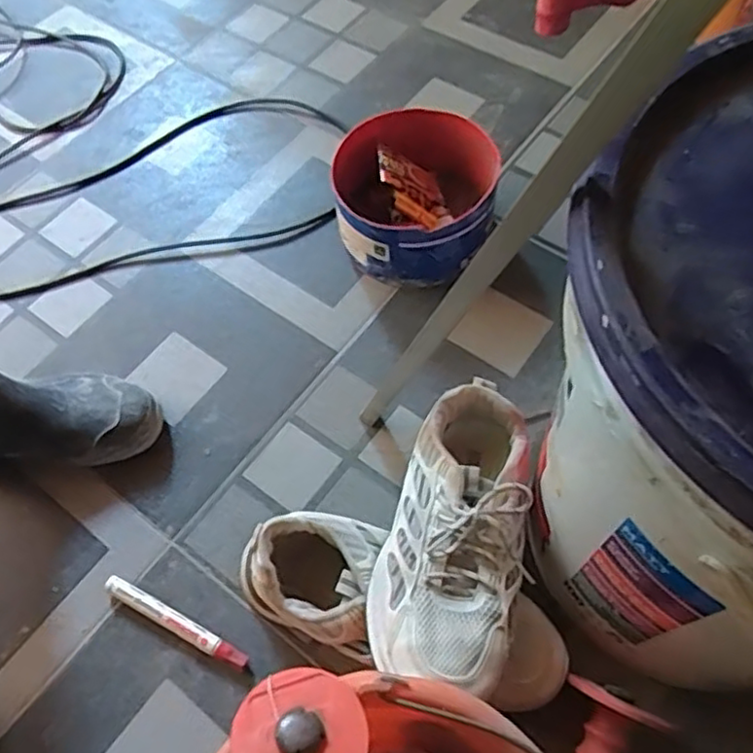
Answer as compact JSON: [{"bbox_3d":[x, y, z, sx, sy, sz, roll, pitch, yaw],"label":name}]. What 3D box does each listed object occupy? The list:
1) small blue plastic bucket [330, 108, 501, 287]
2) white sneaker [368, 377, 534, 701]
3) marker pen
[{"bbox_3d":[0.043,-0.196,0.755,0.175,0.103,0.181,-2,60,3],"label":"small blue plastic bucket"},{"bbox_3d":[0.066,0.112,0.518,0.103,0.089,0.229,14,63,11],"label":"white sneaker"},{"bbox_3d":[-0.173,0.211,0.575,0.141,0.015,0.017,23,64,17],"label":"marker pen"}]

